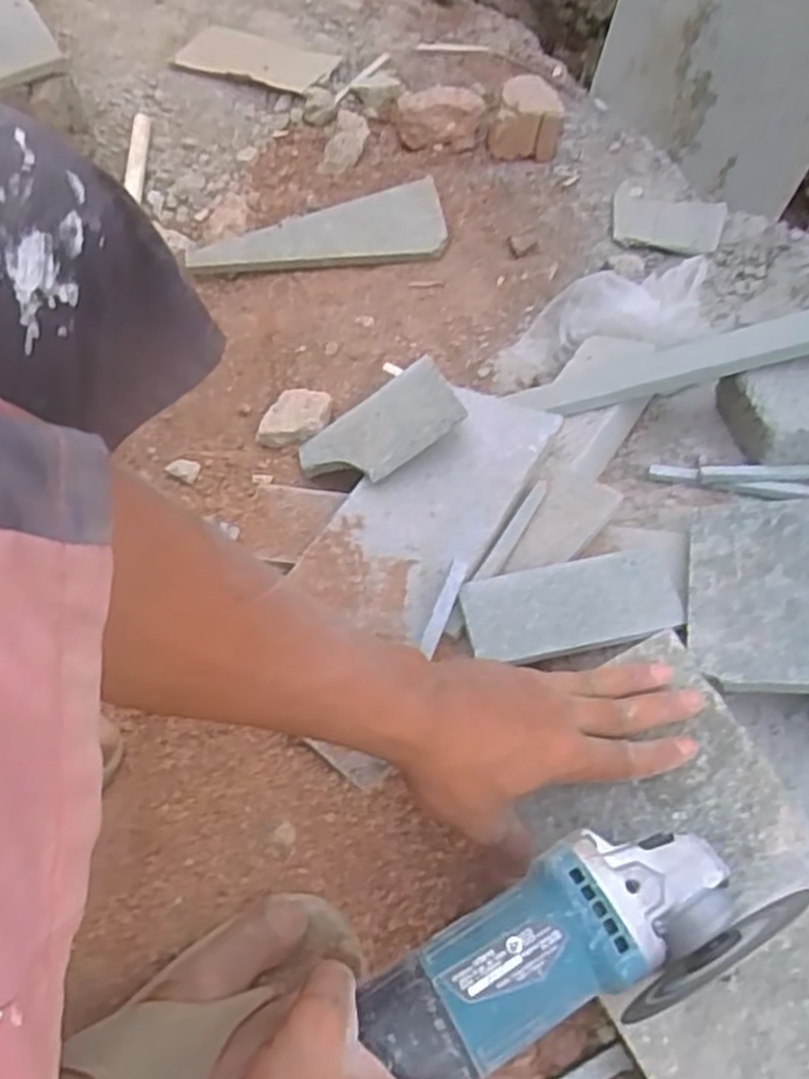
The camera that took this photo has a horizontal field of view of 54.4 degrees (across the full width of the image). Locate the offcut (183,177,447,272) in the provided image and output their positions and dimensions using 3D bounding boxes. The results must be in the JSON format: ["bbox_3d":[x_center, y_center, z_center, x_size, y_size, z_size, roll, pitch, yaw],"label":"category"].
[{"bbox_3d":[-0.094,-0.341,0.897,0.293,0.016,0.092,-18,75,-10],"label":"offcut"}]

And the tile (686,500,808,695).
[{"bbox_3d":[0.246,0.035,0.543,0.094,0.006,0.150,-3,53,26],"label":"tile"}]

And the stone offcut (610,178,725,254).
[{"bbox_3d":[0.301,-0.367,0.904,0.124,0.018,0.093,16,63,10],"label":"stone offcut"}]

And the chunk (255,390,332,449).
[{"bbox_3d":[-0.104,-0.117,0.756,0.061,0.022,0.061,10,55,5],"label":"chunk"}]

